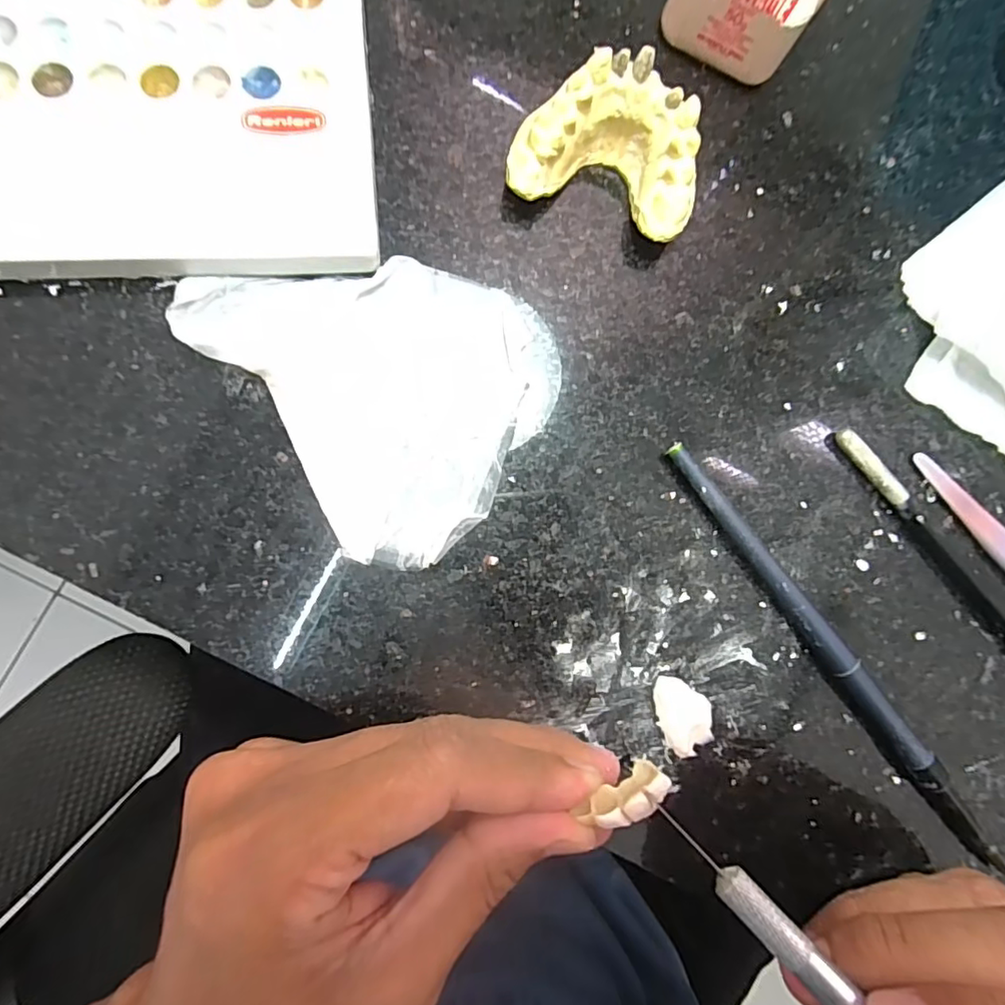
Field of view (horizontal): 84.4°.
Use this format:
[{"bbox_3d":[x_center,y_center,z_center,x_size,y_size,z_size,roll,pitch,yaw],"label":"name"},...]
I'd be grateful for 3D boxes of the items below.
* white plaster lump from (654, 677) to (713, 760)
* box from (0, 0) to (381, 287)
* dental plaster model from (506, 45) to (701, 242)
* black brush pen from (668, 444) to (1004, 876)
[{"bbox_3d":[0.055,0.064,0.166,0.016,0.004,0.024,-24,90,-7],"label":"white plaster lump"},{"bbox_3d":[-0.113,-0.110,0.154,0.148,0.013,0.094,-4,87,-6],"label":"box"},{"bbox_3d":[0.032,-0.104,0.163,0.054,0.027,0.037,17,85,-5],"label":"dental plaster model"},{"bbox_3d":[0.101,0.047,0.169,0.009,0.009,0.159,-38,91,-7],"label":"black brush pen"}]

